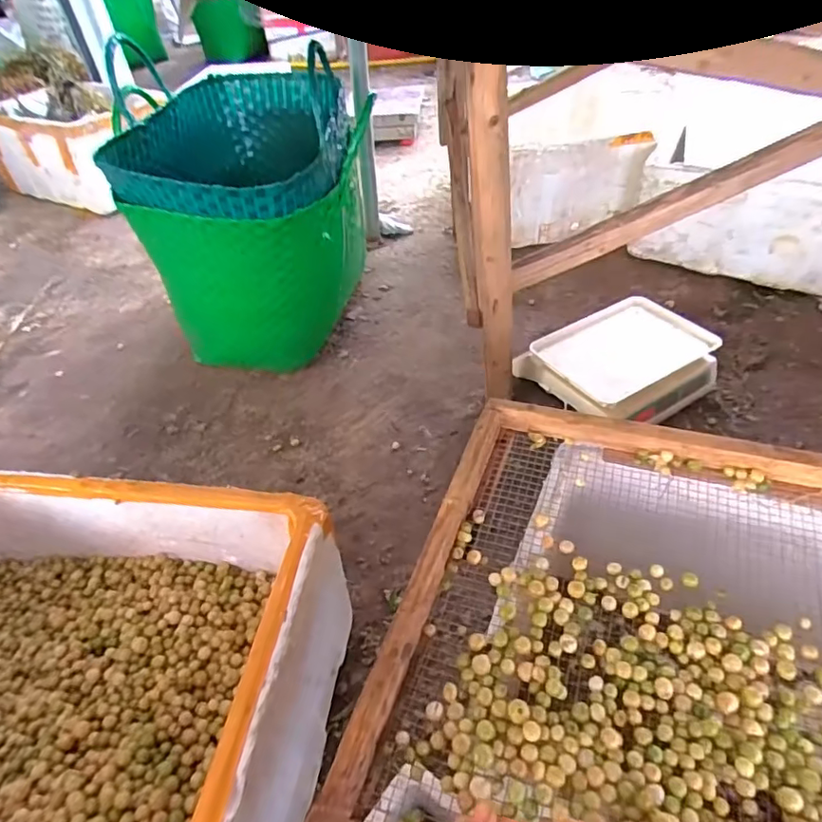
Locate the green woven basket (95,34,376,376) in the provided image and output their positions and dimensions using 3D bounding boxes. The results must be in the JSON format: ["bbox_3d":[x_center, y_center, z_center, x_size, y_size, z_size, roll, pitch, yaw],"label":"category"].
[{"bbox_3d":[-0.347,-0.432,1.267,0.440,0.480,0.596,-13,44,-7],"label":"green woven basket"}]

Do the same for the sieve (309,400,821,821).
[{"bbox_3d":[0.277,0.210,0.461,0.565,0.059,0.454,12,47,19],"label":"sieve"}]

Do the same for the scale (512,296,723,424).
[{"bbox_3d":[0.423,-0.097,1.138,0.301,0.106,0.258,-27,47,-20],"label":"scale"}]

